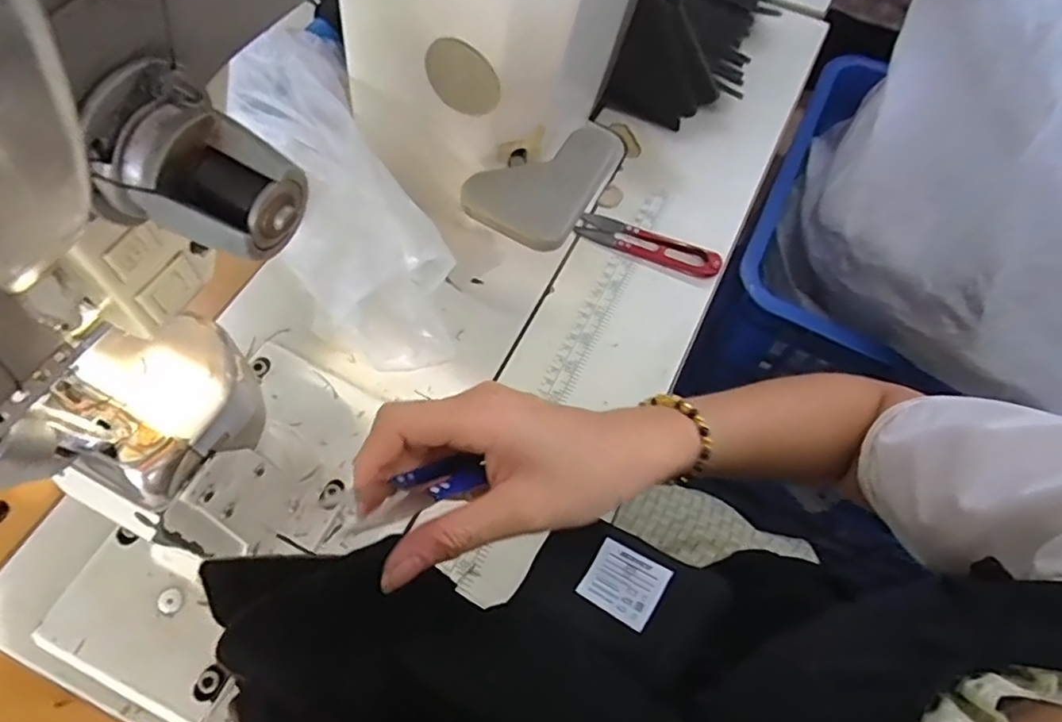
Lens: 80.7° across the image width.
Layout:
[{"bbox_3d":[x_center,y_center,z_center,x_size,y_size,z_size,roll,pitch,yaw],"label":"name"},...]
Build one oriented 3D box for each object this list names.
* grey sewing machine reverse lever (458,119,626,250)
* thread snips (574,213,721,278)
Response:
[{"bbox_3d":[0.012,-0.124,0.409,0.065,0.027,0.116,26,65,12],"label":"grey sewing machine reverse lever"},{"bbox_3d":[0.091,-0.092,0.487,0.114,0.010,0.026,23,64,10],"label":"thread snips"}]

